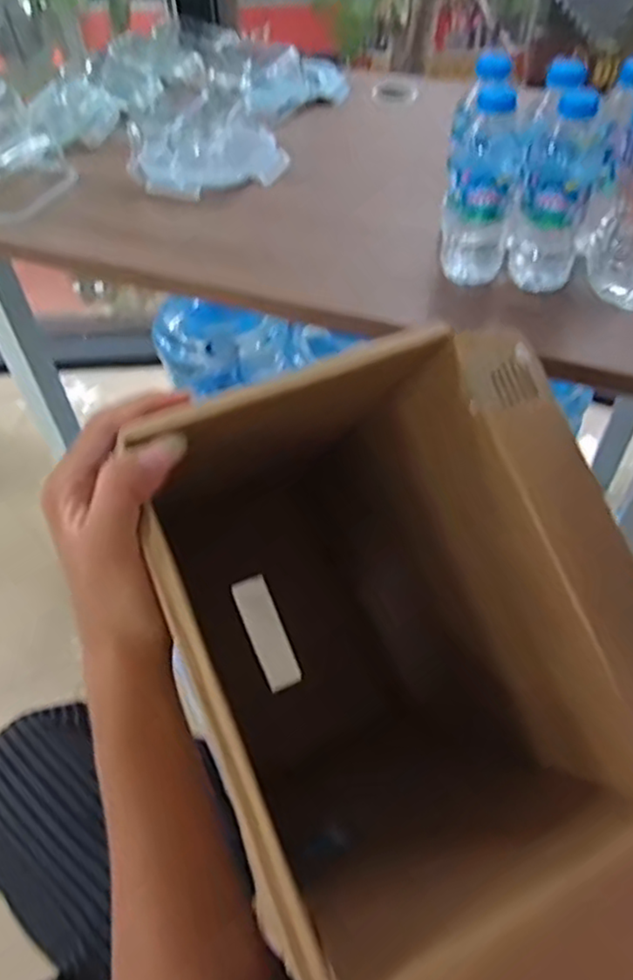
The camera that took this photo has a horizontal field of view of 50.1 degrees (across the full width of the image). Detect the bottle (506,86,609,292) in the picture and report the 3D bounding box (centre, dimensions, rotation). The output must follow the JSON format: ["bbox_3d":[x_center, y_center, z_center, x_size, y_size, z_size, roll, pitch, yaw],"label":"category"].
[{"bbox_3d":[0.214,-0.260,0.607,0.060,0.167,0.060,11,51,12],"label":"bottle"}]

